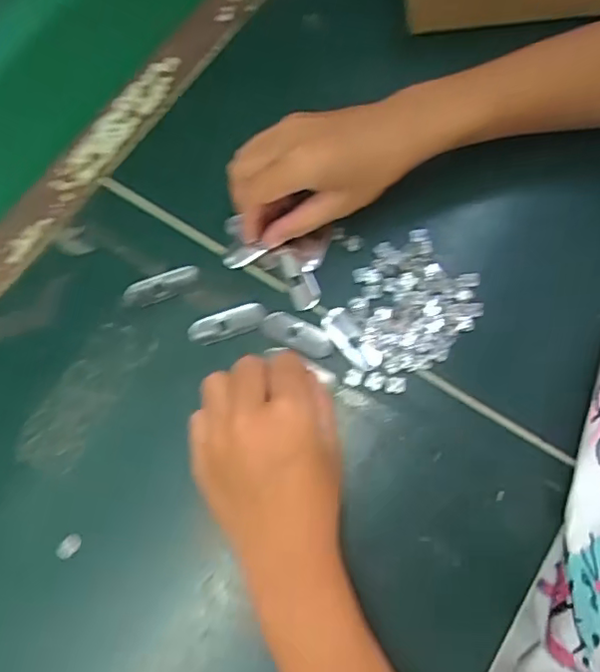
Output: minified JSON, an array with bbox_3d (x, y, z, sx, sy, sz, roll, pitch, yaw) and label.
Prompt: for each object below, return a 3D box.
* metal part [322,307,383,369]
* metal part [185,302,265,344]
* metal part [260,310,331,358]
[{"bbox_3d":[0.035,0.001,0.402,0.020,0.004,0.049,-36,73,-10],"label":"metal part"},{"bbox_3d":[-0.050,-0.010,0.408,0.054,0.004,0.018,-17,70,-3],"label":"metal part"},{"bbox_3d":[-0.001,-0.001,0.406,0.050,0.004,0.021,25,73,11],"label":"metal part"}]

